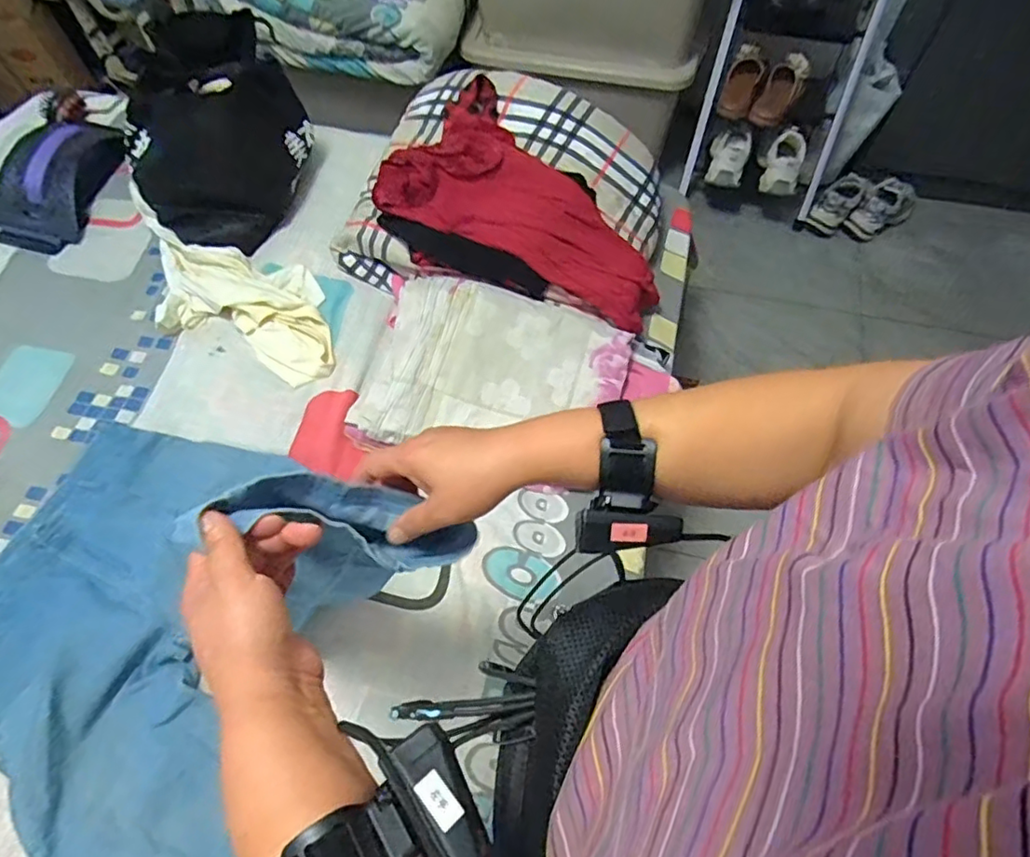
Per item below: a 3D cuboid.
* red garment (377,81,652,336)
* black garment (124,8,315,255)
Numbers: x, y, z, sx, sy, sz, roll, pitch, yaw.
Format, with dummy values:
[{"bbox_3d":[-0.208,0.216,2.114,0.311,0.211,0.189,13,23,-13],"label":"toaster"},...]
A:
[{"bbox_3d":[0.037,-0.374,1.027,0.508,0.077,0.329,36,68,4],"label":"red garment"},{"bbox_3d":[-0.559,-0.559,1.132,0.346,0.249,0.278,-38,68,-17],"label":"black garment"}]

